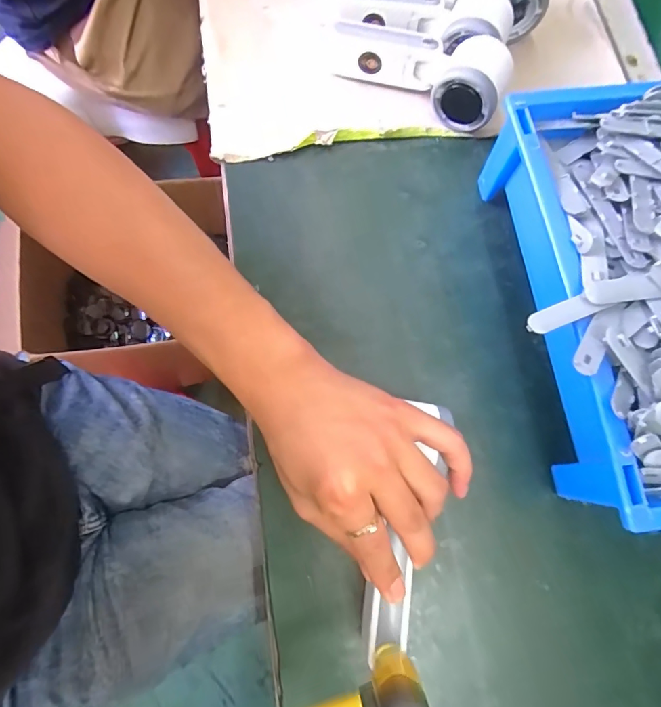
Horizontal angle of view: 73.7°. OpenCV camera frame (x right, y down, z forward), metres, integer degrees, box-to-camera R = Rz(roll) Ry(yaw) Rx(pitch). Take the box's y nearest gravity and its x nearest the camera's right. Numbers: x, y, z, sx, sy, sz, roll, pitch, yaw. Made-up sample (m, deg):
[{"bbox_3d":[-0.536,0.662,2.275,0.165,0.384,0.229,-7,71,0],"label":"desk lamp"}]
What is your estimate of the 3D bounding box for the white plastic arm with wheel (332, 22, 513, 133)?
[{"bbox_3d":[0.079,-0.261,0.405,0.158,0.056,0.058,21,75,4],"label":"white plastic arm with wheel"}]

